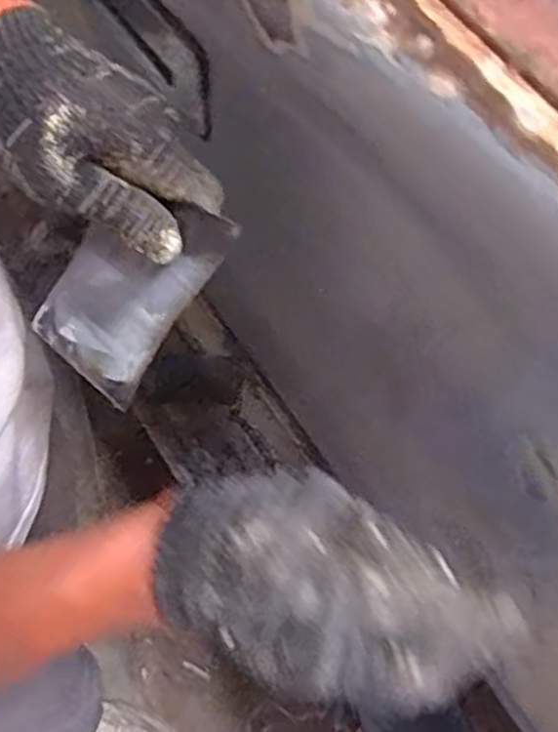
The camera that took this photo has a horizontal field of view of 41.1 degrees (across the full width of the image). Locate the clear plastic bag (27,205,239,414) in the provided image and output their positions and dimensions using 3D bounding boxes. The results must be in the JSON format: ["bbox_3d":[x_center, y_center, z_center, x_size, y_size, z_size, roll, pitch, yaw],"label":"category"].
[{"bbox_3d":[-0.080,-0.041,0.388,0.067,0.126,0.004,39,30,2],"label":"clear plastic bag"}]

